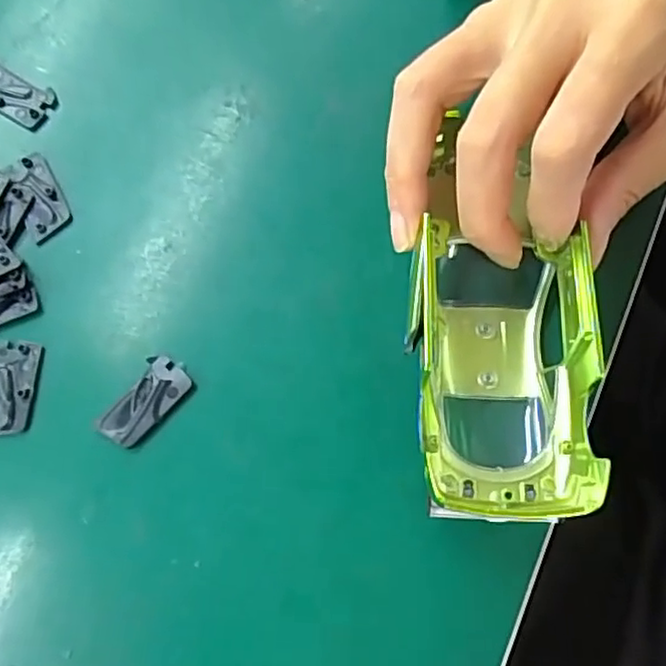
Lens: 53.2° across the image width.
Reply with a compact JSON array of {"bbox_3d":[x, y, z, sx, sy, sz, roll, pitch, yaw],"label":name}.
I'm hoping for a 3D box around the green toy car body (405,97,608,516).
[{"bbox_3d":[0.056,-0.004,0.220,0.062,0.033,0.125,0,75,0],"label":"green toy car body"}]

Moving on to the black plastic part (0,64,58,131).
[{"bbox_3d":[-0.128,-0.095,0.265,0.033,0.004,0.018,29,77,8],"label":"black plastic part"}]

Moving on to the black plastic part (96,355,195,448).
[{"bbox_3d":[-0.064,0.024,0.231,0.018,0.004,0.033,37,78,10],"label":"black plastic part"}]

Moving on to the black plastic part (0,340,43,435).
[{"bbox_3d":[-0.114,0.019,0.234,0.017,0.004,0.033,0,75,0],"label":"black plastic part"}]

